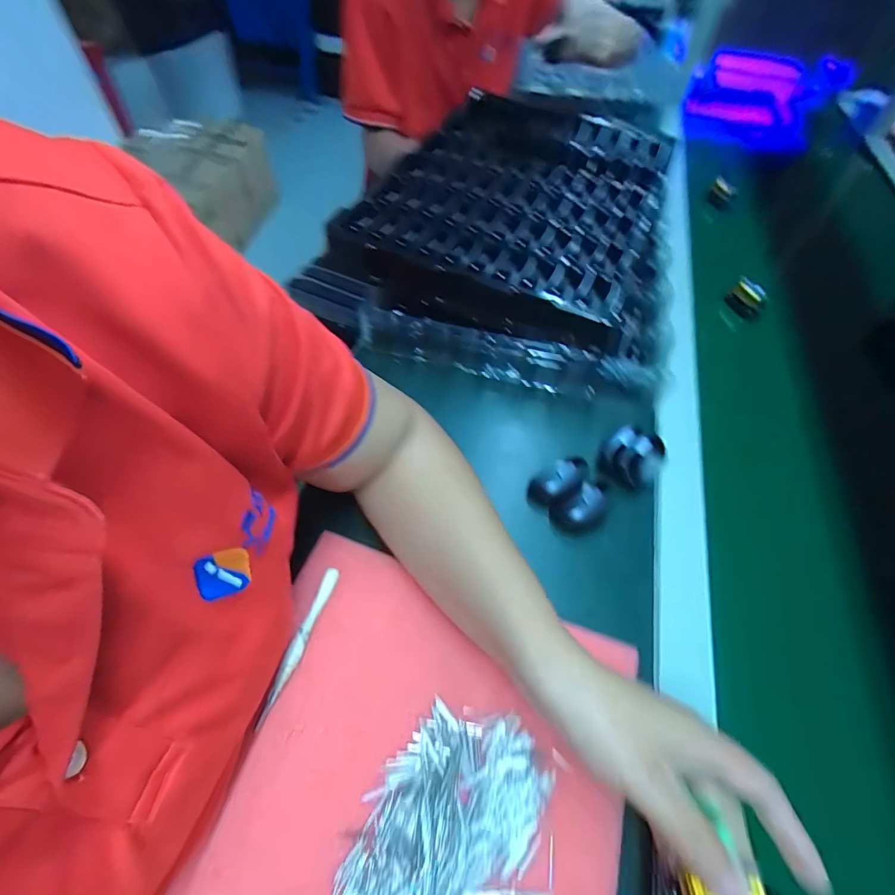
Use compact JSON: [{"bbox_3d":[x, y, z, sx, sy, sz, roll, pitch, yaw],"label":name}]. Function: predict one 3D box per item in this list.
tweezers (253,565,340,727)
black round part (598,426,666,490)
[{"bbox_3d":[-0.105,0.137,0.300,0.011,0.006,0.106,17,56,8],"label":"tweezers"},{"bbox_3d":[0.178,0.008,0.404,0.051,0.033,0.054,2,55,-2],"label":"black round part"}]

